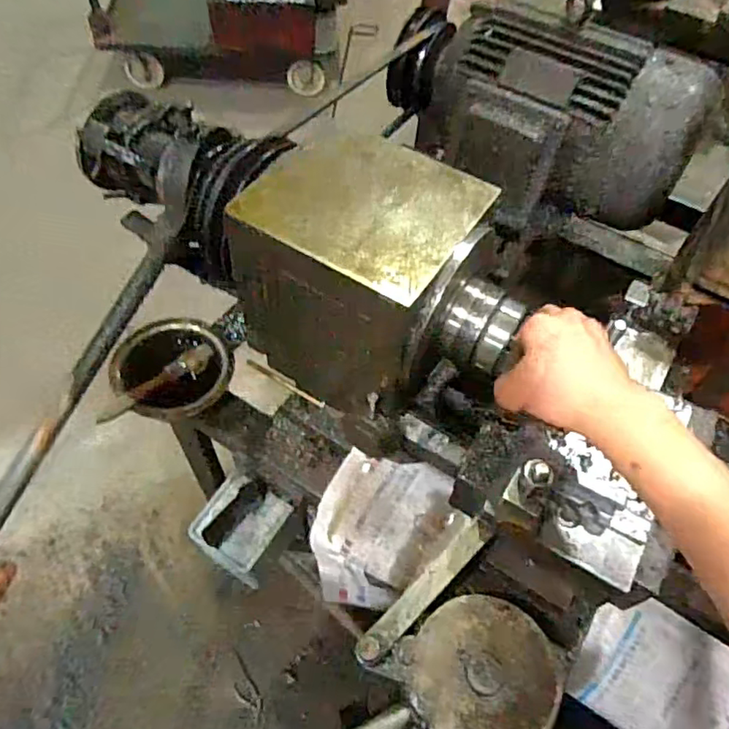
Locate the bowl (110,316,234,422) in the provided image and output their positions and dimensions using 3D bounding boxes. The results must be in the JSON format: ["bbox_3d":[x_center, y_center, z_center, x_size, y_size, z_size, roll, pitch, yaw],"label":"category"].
[{"bbox_3d":[-0.220,0.015,0.675,0.124,0.075,0.126,2,56,-2],"label":"bowl"}]

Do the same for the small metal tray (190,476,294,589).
[{"bbox_3d":[-0.145,0.180,0.661,0.090,0.041,0.098,24,58,13],"label":"small metal tray"}]

